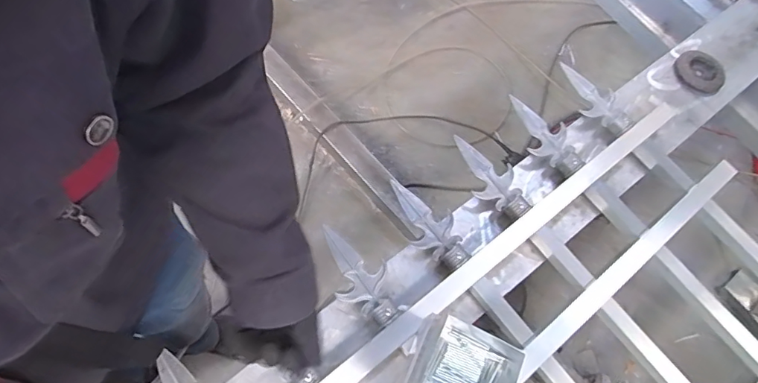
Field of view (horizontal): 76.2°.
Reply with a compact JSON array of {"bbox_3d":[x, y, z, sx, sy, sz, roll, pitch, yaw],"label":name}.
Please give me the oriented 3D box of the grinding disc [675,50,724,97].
[{"bbox_3d":[0.606,-0.228,0.912,0.092,0.014,0.085,23,67,3],"label":"grinding disc"}]

